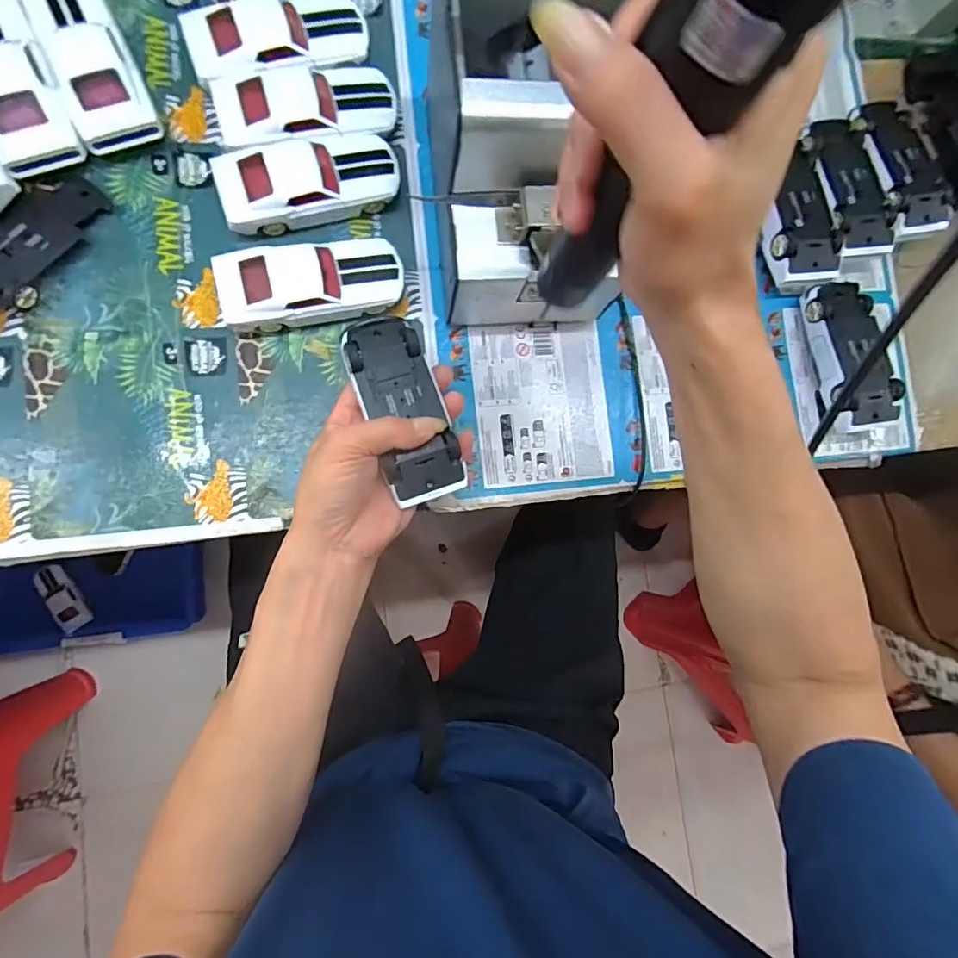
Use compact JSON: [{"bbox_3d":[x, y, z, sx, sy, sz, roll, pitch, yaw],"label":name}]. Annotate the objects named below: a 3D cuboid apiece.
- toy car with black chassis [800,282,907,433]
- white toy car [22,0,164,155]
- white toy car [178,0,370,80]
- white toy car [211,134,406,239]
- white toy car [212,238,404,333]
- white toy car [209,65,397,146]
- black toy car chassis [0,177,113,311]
[{"bbox_3d":[0.314,-0.101,0.431,0.055,0.036,0.129,-8,87,-9],"label":"toy car with black chassis"},{"bbox_3d":[-0.274,-0.295,0.361,0.050,0.031,0.126,-24,89,-10],"label":"white toy car"},{"bbox_3d":[-0.149,-0.328,0.382,0.130,0.036,0.062,-23,89,-9],"label":"white toy car"},{"bbox_3d":[-0.125,-0.221,0.378,0.131,0.035,0.056,-20,89,-9],"label":"white toy car"},{"bbox_3d":[-0.121,-0.143,0.372,0.130,0.036,0.055,-14,88,-9],"label":"white toy car"},{"bbox_3d":[-0.128,-0.274,0.382,0.129,0.035,0.054,-14,88,-9],"label":"white toy car"},{"bbox_3d":[-0.313,-0.163,0.353,0.048,0.018,0.118,36,80,-4],"label":"black toy car chassis"}]

